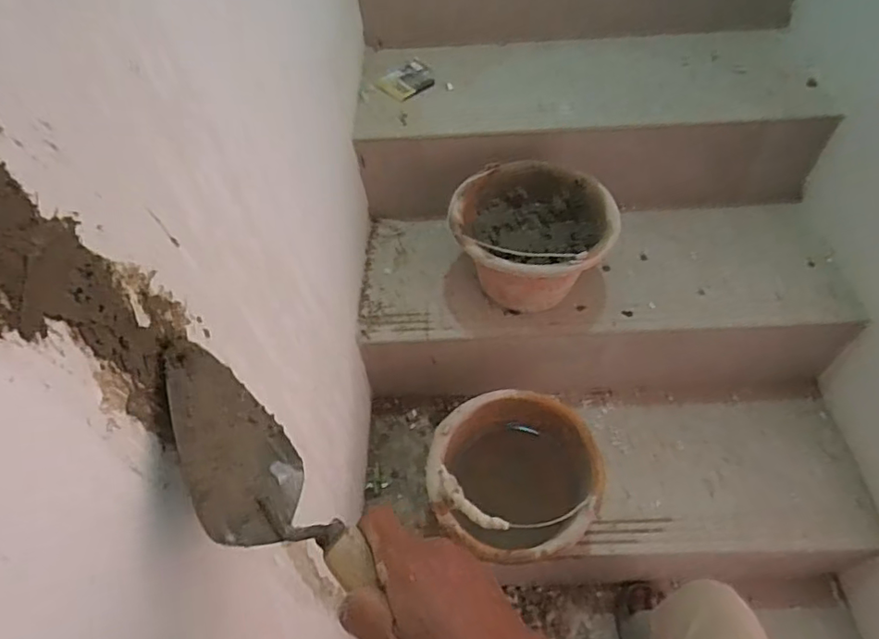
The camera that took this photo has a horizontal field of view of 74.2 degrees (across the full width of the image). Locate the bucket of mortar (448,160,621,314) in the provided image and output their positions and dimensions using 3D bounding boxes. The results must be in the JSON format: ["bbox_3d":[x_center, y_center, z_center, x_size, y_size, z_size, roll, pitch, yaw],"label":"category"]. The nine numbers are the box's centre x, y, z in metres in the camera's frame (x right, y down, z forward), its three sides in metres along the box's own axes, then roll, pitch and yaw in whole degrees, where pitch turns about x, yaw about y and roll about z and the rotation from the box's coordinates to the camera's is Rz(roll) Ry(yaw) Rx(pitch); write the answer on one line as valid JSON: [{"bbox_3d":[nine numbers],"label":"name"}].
[{"bbox_3d":[0.148,-0.119,0.955,0.251,0.162,0.221,11,54,11],"label":"bucket of mortar"}]

